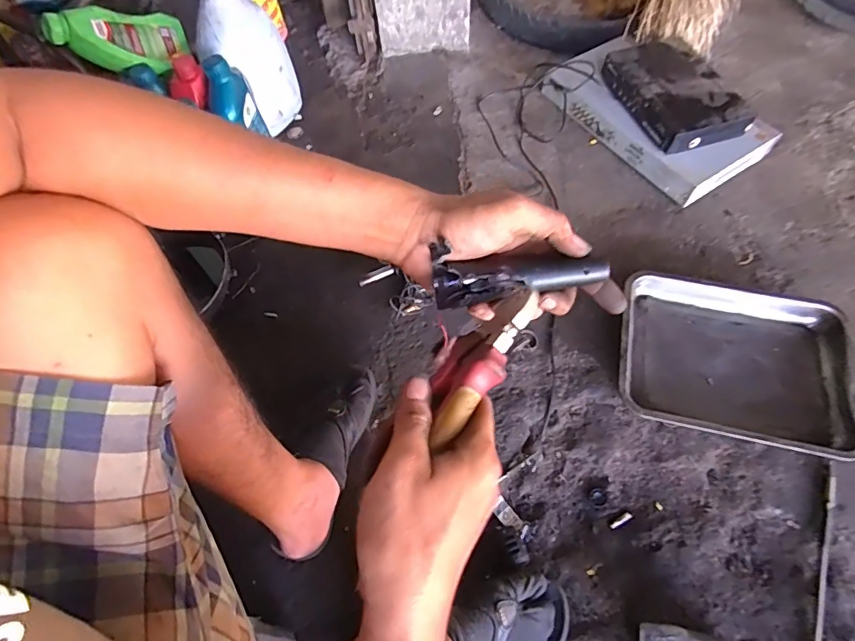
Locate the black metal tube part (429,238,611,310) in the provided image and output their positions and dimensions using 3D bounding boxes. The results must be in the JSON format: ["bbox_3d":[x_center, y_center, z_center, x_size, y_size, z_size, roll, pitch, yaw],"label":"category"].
[{"bbox_3d":[0.069,-0.035,0.357,0.126,0.038,0.031,-6,61,-1],"label":"black metal tube part"}]

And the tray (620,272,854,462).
[{"bbox_3d":[0.487,0.061,0.783,0.349,0.045,0.267,11,63,9],"label":"tray"}]

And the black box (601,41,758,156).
[{"bbox_3d":[0.498,-0.464,0.989,0.191,0.050,0.273,-20,62,-8],"label":"black box"}]

